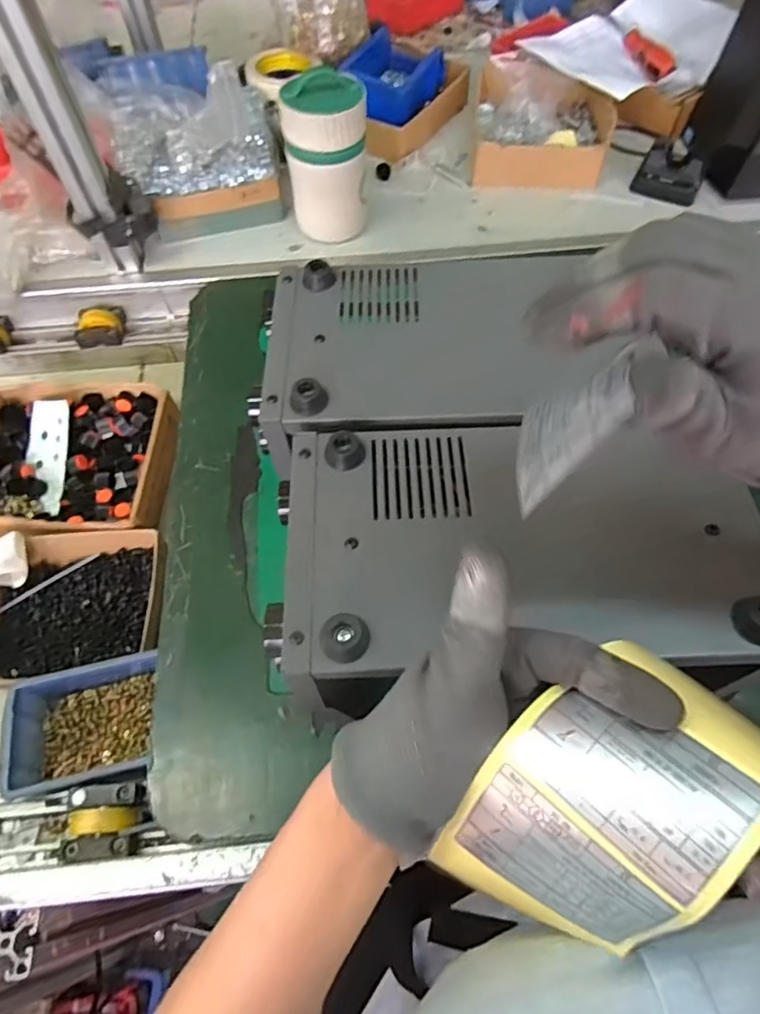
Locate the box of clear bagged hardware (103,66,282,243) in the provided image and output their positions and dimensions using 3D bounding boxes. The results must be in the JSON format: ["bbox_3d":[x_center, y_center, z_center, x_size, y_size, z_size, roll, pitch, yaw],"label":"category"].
[{"bbox_3d":[-0.228,-0.443,0.716,0.187,0.153,0.150,-15,61,-7],"label":"box of clear bagged hardware"}]

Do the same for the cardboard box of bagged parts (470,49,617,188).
[{"bbox_3d":[0.231,-0.552,0.794,0.182,0.071,0.230,6,61,4],"label":"cardboard box of bagged parts"}]

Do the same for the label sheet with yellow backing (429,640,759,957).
[{"bbox_3d":[0.095,0.111,0.226,0.129,0.066,0.076,-38,66,-19],"label":"label sheet with yellow backing"}]

